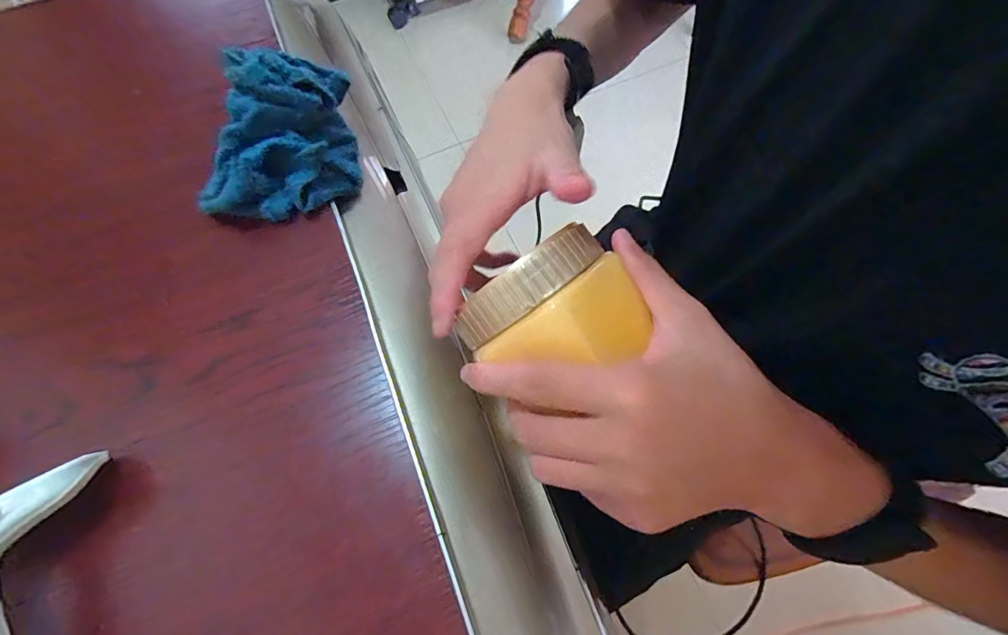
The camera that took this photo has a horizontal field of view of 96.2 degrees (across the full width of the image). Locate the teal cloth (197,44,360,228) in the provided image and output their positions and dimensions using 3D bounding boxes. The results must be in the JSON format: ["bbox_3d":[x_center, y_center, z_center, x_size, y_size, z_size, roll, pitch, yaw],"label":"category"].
[{"bbox_3d":[-0.162,-0.126,0.317,0.097,0.076,0.088,-5,68,0],"label":"teal cloth"}]

